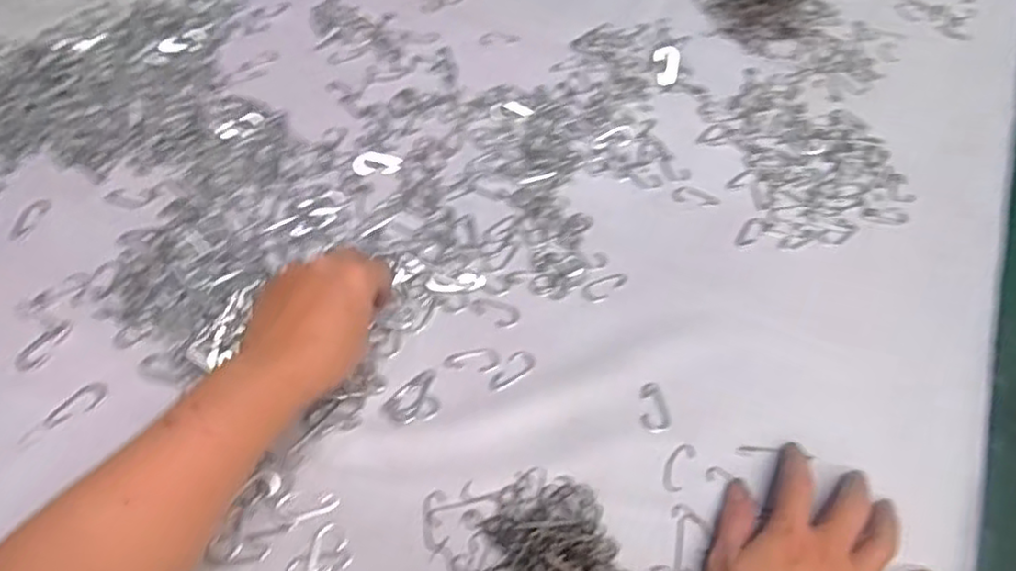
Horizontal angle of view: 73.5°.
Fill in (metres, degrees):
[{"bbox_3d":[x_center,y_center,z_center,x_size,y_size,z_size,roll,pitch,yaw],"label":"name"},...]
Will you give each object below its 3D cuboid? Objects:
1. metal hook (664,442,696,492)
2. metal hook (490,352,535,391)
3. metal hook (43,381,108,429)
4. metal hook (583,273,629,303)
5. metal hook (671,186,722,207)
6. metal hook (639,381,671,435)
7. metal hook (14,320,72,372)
[{"bbox_3d":[0.113,0.119,0.450,0.015,0.004,0.037,26,57,15],"label":"metal hook"},{"bbox_3d":[0.003,0.060,0.484,0.039,0.006,0.016,-36,63,-25],"label":"metal hook"},{"bbox_3d":[-0.286,0.080,0.451,0.017,0.004,0.041,33,59,20],"label":"metal hook"},{"bbox_3d":[0.077,0.001,0.534,0.039,0.004,0.017,-23,58,-19],"label":"metal hook"},{"bbox_3d":[0.163,-0.078,0.589,0.041,0.004,0.020,10,54,5],"label":"metal hook"},{"bbox_3d":[0.101,0.085,0.475,0.020,0.004,0.037,-7,54,-8],"label":"metal hook"},{"bbox_3d":[-0.324,0.041,0.474,0.017,0.004,0.043,22,56,13],"label":"metal hook"}]

